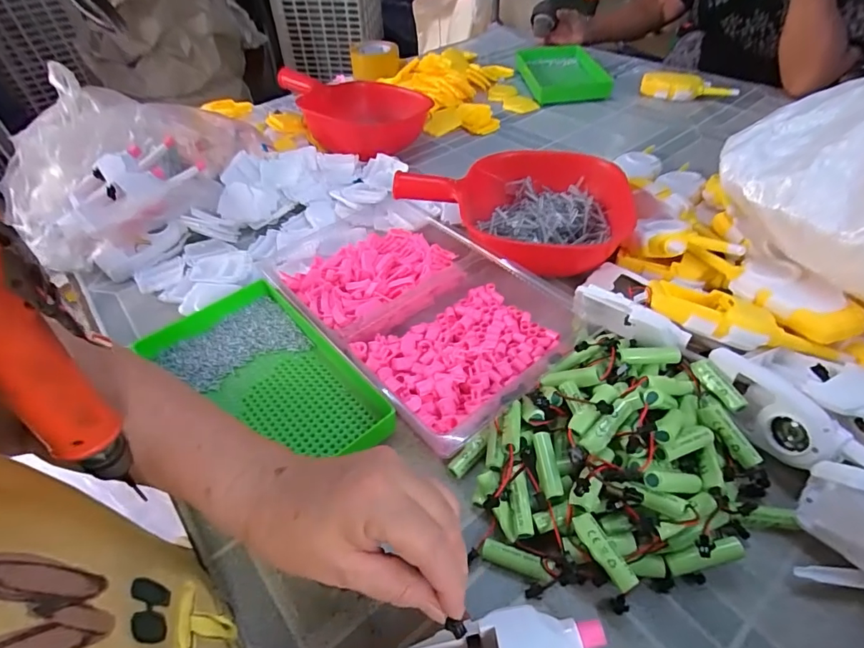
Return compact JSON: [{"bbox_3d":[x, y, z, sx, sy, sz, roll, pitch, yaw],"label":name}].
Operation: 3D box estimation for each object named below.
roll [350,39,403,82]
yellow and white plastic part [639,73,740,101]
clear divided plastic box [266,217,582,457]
[{"bbox_3d":[-0.134,-0.621,1.074,0.109,0.067,0.119,-10,47,-7],"label":"roll"},{"bbox_3d":[0.496,-0.454,0.887,0.172,0.036,0.051,15,49,16],"label":"yellow and white plastic part"},{"bbox_3d":[-0.008,-0.029,0.502,0.229,0.040,0.320,-33,53,-26],"label":"clear divided plastic box"}]

